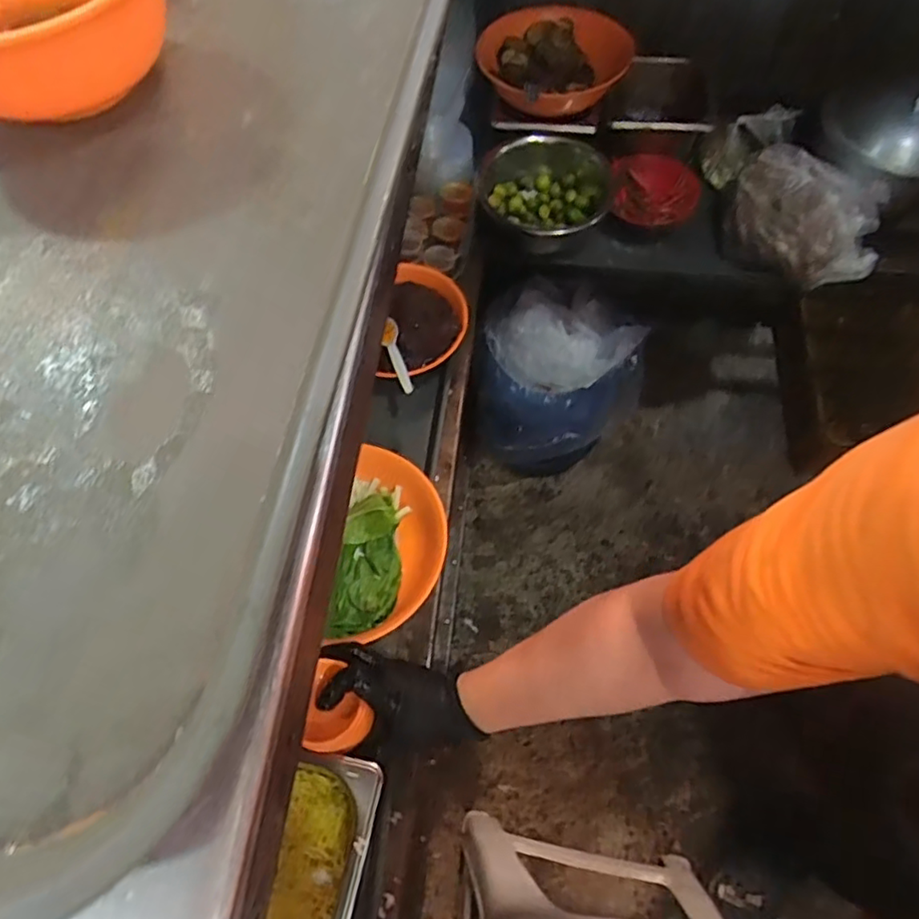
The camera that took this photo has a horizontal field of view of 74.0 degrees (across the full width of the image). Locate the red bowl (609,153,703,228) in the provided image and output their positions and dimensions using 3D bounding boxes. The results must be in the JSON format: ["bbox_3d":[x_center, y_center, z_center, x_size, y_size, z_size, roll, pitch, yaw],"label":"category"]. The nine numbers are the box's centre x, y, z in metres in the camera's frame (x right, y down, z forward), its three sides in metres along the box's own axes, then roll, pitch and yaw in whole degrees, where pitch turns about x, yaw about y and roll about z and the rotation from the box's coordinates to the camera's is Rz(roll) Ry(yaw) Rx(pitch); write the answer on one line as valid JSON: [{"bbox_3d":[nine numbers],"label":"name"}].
[{"bbox_3d":[0.288,-0.395,0.894,0.133,0.044,0.110,4,63,3],"label":"red bowl"}]

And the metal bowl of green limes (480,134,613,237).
[{"bbox_3d":[0.121,-0.381,0.886,0.193,0.084,0.182,13,64,7],"label":"metal bowl of green limes"}]

